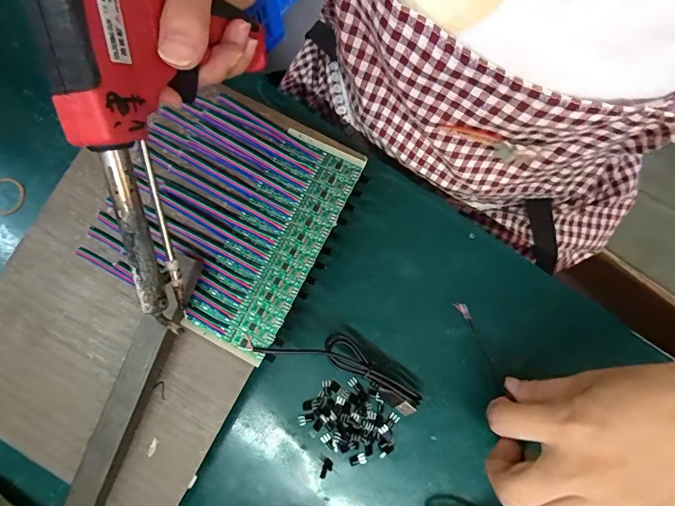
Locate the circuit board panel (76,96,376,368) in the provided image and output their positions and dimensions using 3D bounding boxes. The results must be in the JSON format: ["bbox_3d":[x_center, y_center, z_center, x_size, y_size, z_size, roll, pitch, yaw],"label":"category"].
[{"bbox_3d":[-0.086,-0.030,0.287,0.155,0.018,0.162,27,80,6],"label":"circuit board panel"}]

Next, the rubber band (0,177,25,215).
[{"bbox_3d":[-0.283,-0.049,0.332,0.033,0.004,0.031,21,79,5],"label":"rubber band"}]

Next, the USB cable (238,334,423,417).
[{"bbox_3d":[0.000,0.078,0.286,0.131,0.035,0.034,22,80,6],"label":"USB cable"}]

